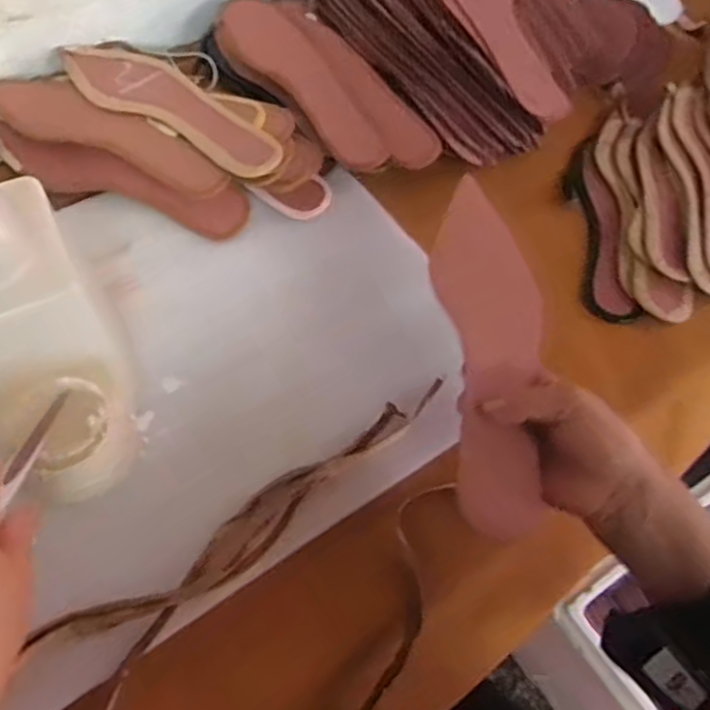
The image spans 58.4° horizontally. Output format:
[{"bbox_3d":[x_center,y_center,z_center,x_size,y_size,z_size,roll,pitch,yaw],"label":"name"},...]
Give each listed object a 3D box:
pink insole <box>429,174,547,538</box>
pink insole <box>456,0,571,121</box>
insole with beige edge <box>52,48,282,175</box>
[{"bbox_3d":[0.091,-0.010,0.424,0.072,0.020,0.246,1,70,-3],"label":"pink insole"},{"bbox_3d":[0.140,-0.348,0.642,0.069,0.019,0.260,-16,75,-13],"label":"pink insole"},{"bbox_3d":[-0.169,-0.231,0.587,0.247,0.013,0.072,33,62,15],"label":"insole with beige edge"}]

